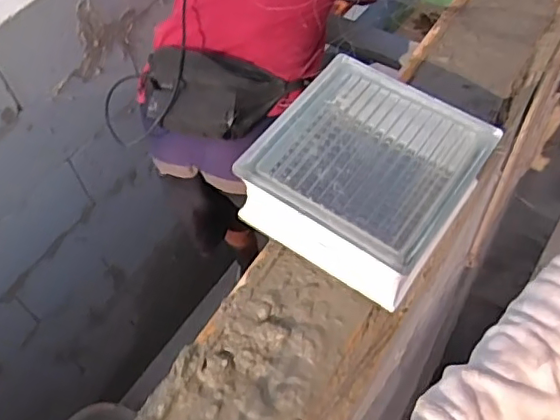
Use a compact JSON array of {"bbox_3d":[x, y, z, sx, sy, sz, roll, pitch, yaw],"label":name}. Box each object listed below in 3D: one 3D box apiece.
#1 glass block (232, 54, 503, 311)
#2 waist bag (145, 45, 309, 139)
[{"bbox_3d":[0.076,-0.039,0.573,0.167,0.093,0.196,30,63,22],"label":"glass block"},{"bbox_3d":[-0.118,-0.206,0.966,0.268,0.078,0.168,13,58,13],"label":"waist bag"}]

